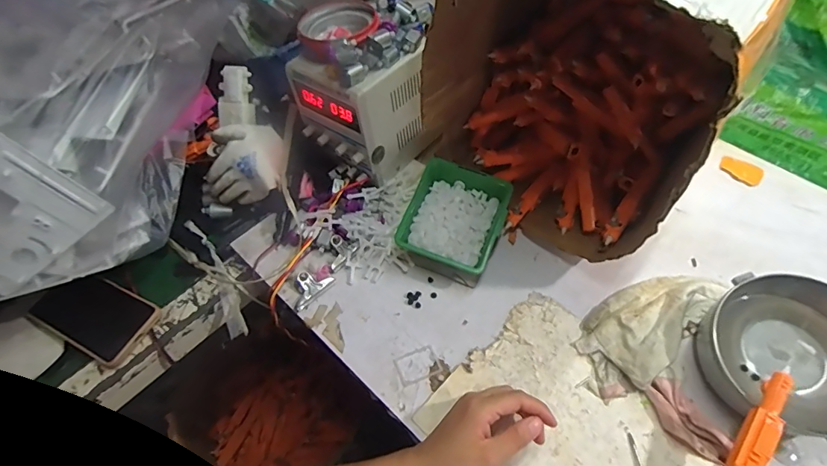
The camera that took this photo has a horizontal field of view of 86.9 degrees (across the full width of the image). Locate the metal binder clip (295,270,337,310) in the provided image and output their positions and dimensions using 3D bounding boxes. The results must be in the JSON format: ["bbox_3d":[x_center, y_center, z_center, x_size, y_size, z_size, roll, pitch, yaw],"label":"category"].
[{"bbox_3d":[-0.125,0.062,0.521,0.055,0.019,0.033,-39,62,-22],"label":"metal binder clip"}]

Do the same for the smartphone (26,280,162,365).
[{"bbox_3d":[-0.389,0.096,0.531,0.163,0.018,0.082,21,59,17],"label":"smartphone"}]

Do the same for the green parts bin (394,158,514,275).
[{"bbox_3d":[0.052,-0.014,0.545,0.113,0.064,0.125,19,58,16],"label":"green parts bin"}]

